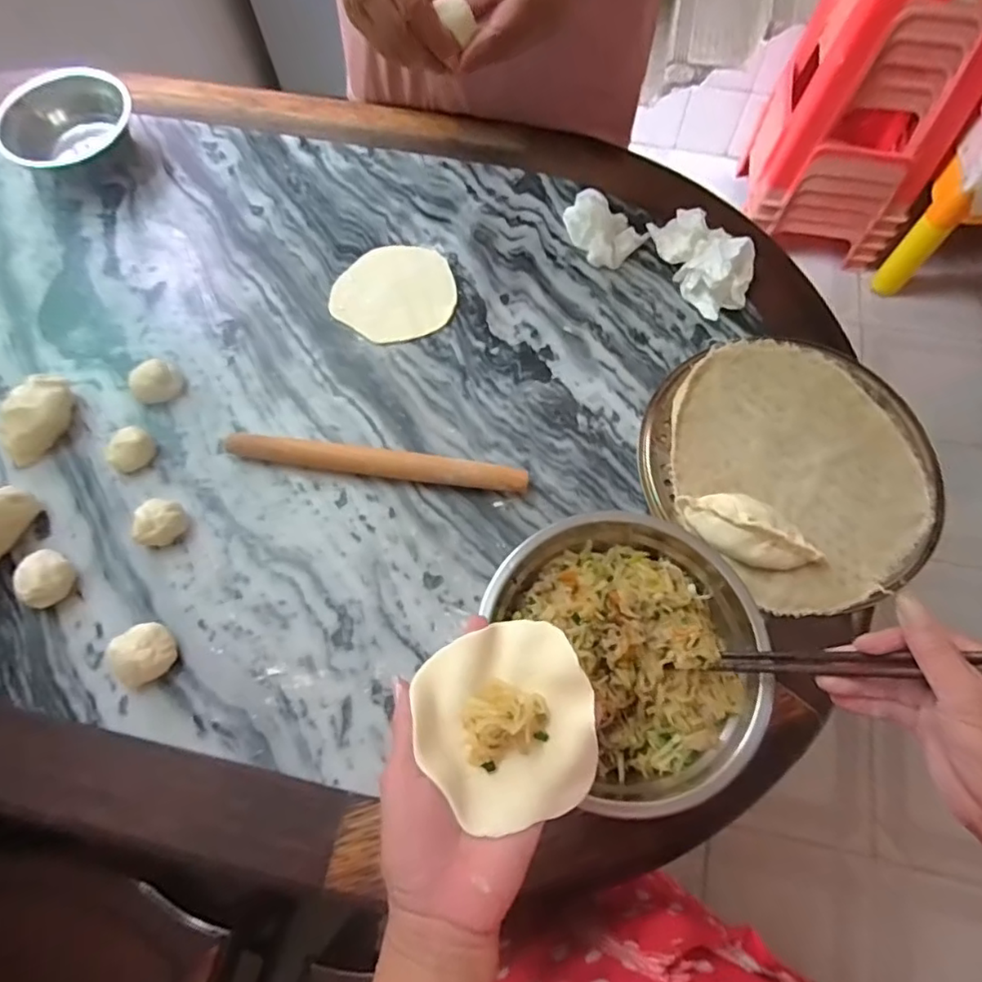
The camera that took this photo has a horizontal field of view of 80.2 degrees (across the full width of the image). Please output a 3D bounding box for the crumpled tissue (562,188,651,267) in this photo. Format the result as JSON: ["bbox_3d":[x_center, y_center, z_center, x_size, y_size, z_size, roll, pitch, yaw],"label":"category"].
[{"bbox_3d":[0.117,-0.289,0.638,0.063,0.030,0.090,-38,72,-12],"label":"crumpled tissue"}]

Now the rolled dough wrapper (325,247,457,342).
[{"bbox_3d":[-0.105,-0.214,0.627,0.130,0.005,0.122,-16,69,-4],"label":"rolled dough wrapper"}]

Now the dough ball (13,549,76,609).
[{"bbox_3d":[-0.388,0.078,0.510,0.038,0.033,0.047,12,70,6],"label":"dough ball"}]

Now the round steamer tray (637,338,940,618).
[{"bbox_3d":[0.284,-0.032,0.548,0.255,0.018,0.260,-1,69,2],"label":"round steamer tray"}]

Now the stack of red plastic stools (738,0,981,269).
[{"bbox_3d":[0.910,-0.950,1.387,0.379,0.668,0.379,12,70,6],"label":"stack of red plastic stools"}]

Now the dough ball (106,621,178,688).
[{"bbox_3d":[-0.288,0.137,0.481,0.049,0.034,0.041,-28,71,-9],"label":"dough ball"}]

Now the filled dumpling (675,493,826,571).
[{"bbox_3d":[0.222,0.035,0.504,0.120,0.029,0.053,26,72,11],"label":"filled dumpling"}]

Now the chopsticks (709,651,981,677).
[{"bbox_3d":[0.246,0.107,0.359,0.201,0.017,0.017,-11,64,36],"label":"chopsticks"}]

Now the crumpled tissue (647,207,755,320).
[{"bbox_3d":[0.227,-0.247,0.609,0.076,0.045,0.117,-14,69,-3],"label":"crumpled tissue"}]

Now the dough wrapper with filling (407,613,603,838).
[{"bbox_3d":[0.010,0.134,0.341,0.099,0.022,0.107,-23,70,-7],"label":"dough wrapper with filling"}]

